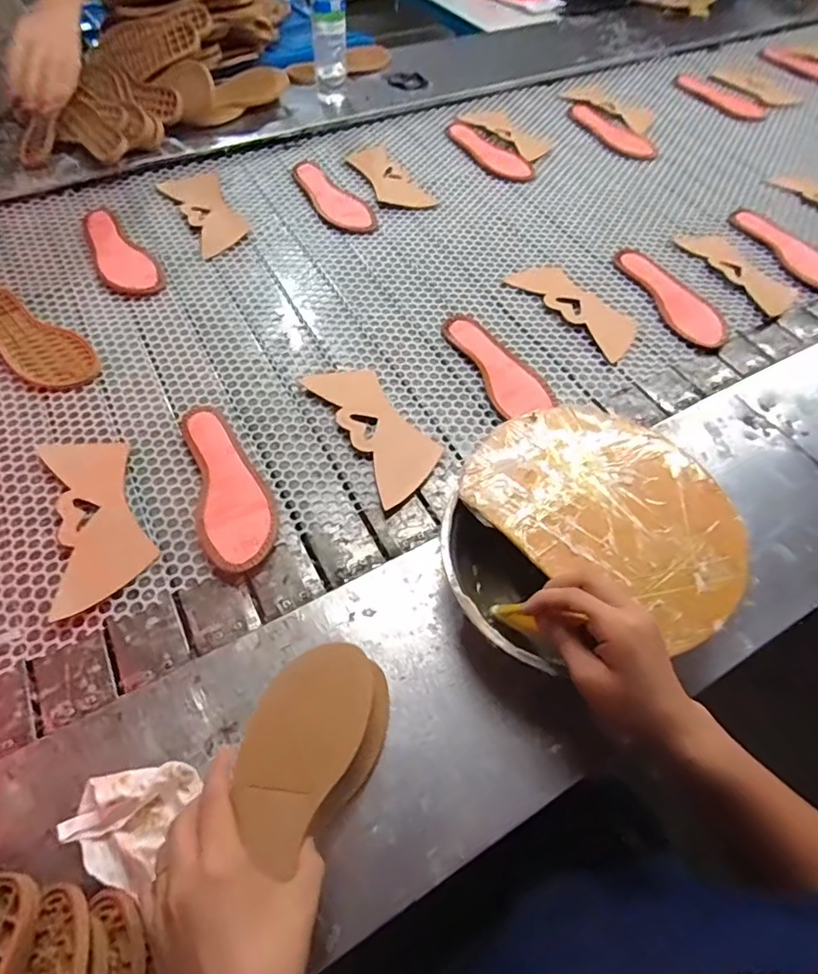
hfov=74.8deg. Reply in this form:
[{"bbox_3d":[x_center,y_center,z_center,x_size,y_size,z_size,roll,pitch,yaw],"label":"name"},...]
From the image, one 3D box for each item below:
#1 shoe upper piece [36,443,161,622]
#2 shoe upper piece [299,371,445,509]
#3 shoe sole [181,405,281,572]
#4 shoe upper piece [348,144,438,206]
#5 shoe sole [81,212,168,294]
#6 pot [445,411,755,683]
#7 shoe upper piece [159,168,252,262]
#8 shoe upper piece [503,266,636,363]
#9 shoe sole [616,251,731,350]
[{"bbox_3d":[-0.325,0.026,0.557,0.091,0.006,0.204,-18,60,-14],"label":"shoe upper piece"},{"bbox_3d":[-0.044,-0.074,0.630,0.094,0.012,0.204,-32,62,-21],"label":"shoe upper piece"},{"bbox_3d":[-0.202,-0.006,0.578,0.075,0.021,0.217,-24,60,-17],"label":"shoe sole"},{"bbox_3d":[-0.037,-0.536,0.925,0.081,0.006,0.198,-24,64,-17],"label":"shoe upper piece"},{"bbox_3d":[-0.426,-0.349,0.785,0.075,0.015,0.211,-27,60,-18],"label":"shoe sole"},{"bbox_3d":[0.158,0.040,0.490,0.258,0.059,0.238,-5,56,-5],"label":"pot"},{"bbox_3d":[-0.320,-0.440,0.851,0.089,0.009,0.213,-26,60,-18],"label":"shoe upper piece"},{"bbox_3d":[0.241,-0.260,0.764,0.088,0.006,0.205,-30,61,-20],"label":"shoe upper piece"},{"bbox_3d":[0.387,-0.282,0.785,0.078,0.009,0.223,-15,57,-11],"label":"shoe sole"}]

